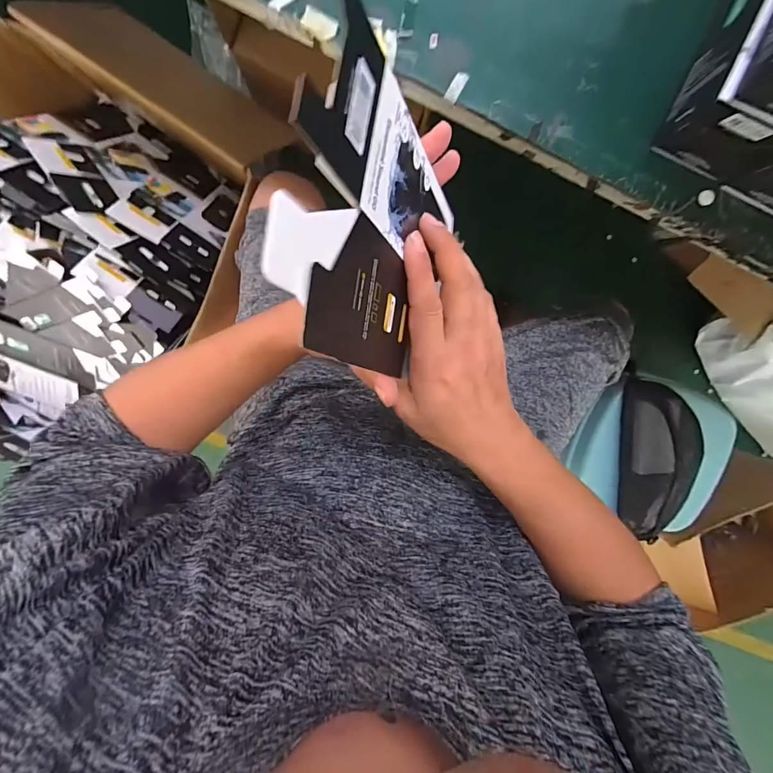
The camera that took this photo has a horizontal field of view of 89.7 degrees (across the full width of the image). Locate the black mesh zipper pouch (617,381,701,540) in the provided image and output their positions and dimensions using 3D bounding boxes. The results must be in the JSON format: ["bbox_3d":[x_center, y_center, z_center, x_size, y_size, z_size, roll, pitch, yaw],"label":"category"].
[{"bbox_3d":[0.487,0.126,0.672,0.137,0.075,0.269,-1,99,-4],"label":"black mesh zipper pouch"}]

